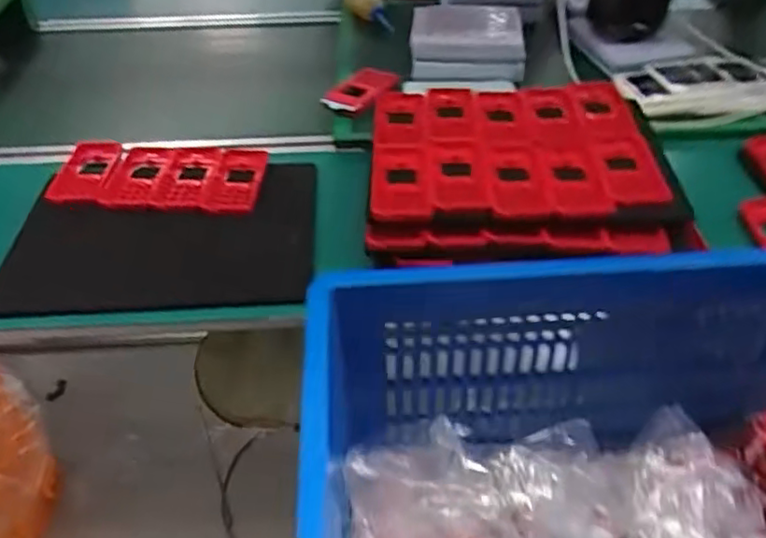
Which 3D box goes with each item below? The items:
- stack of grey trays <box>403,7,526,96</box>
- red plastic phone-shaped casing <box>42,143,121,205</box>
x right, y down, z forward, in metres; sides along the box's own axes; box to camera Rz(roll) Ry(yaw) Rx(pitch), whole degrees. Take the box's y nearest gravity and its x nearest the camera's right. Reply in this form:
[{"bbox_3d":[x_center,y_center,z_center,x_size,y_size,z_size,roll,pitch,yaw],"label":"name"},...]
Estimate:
[{"bbox_3d":[0.127,-0.362,1.025,0.178,0.099,0.165,0,42,2],"label":"stack of grey trays"},{"bbox_3d":[-0.399,-0.131,0.852,0.072,0.035,0.102,5,42,7],"label":"red plastic phone-shaped casing"}]

